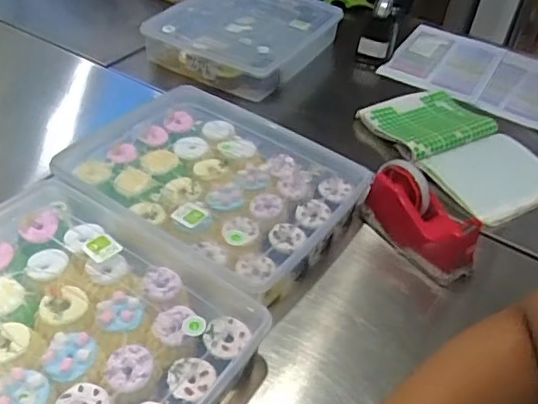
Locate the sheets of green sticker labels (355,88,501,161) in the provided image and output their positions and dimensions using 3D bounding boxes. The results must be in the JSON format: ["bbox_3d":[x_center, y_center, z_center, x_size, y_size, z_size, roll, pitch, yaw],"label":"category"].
[{"bbox_3d":[0.295,-0.151,1.016,0.228,0.020,0.157,-18,46,-30],"label":"sheets of green sticker labels"}]

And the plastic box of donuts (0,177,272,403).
[{"bbox_3d":[-0.223,0.141,0.598,0.369,0.073,0.290,26,44,22],"label":"plastic box of donuts"}]

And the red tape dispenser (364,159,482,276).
[{"bbox_3d":[0.207,0.025,0.759,0.051,0.110,0.162,-26,50,-32],"label":"red tape dispenser"}]

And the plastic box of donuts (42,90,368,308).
[{"bbox_3d":[-0.084,-0.025,0.804,0.383,0.085,0.307,26,45,22],"label":"plastic box of donuts"}]

